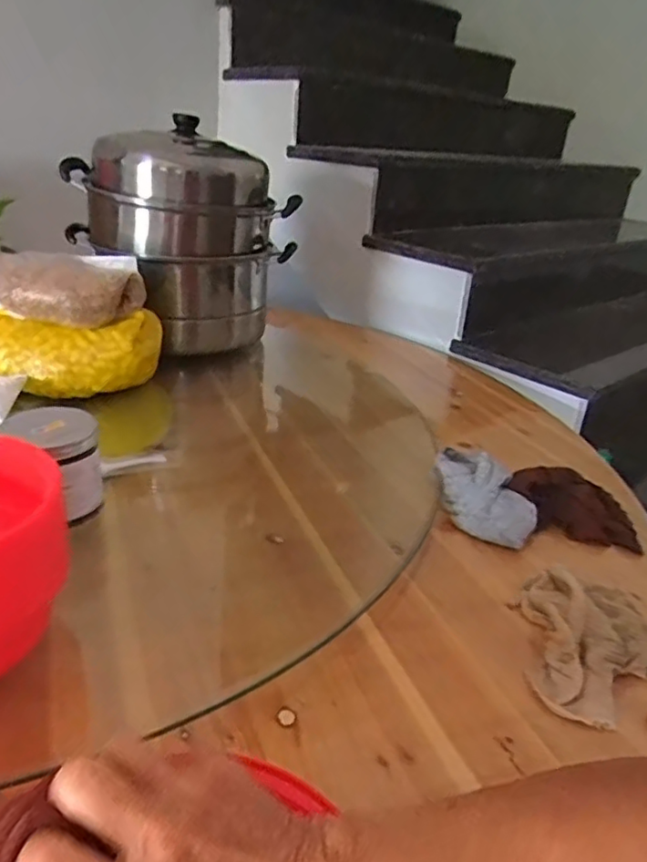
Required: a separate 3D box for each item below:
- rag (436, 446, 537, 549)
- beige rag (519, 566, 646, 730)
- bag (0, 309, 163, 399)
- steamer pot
[{"bbox_3d":[0.176,0.065,0.689,0.078,0.058,0.155,4,26,-5],"label":"rag"},{"bbox_3d":[0.218,0.163,0.515,0.165,0.031,0.112,-19,36,-41],"label":"beige rag"},{"bbox_3d":[-0.355,-0.110,0.820,0.264,0.087,0.117,-1,27,-11],"label":"bag"},{"bbox_3d":[-0.242,-0.317,1.026,0.286,0.314,0.260,-16,33,-35],"label":"steamer pot"}]

